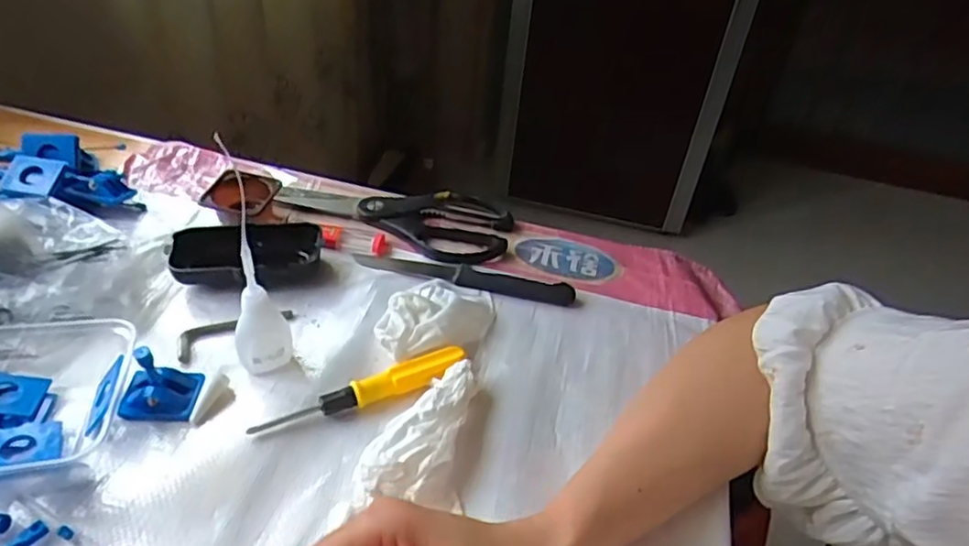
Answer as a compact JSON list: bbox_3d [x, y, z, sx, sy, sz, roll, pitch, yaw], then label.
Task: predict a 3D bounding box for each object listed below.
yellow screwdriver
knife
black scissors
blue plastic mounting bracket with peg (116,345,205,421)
[{"bbox_3d":[-0.078,0.074,0.425,0.139,0.019,0.021,-14,44,-24],"label":"yellow screwdriver"},{"bbox_3d":[-0.016,0.001,0.525,0.174,0.007,0.022,11,40,5],"label":"knife"},{"bbox_3d":[-0.077,-0.057,0.582,0.202,0.009,0.095,16,40,10],"label":"black scissors"},{"bbox_3d":[-0.199,0.063,0.401,0.043,0.044,0.030,2,40,-7],"label":"blue plastic mounting bracket with peg"}]

